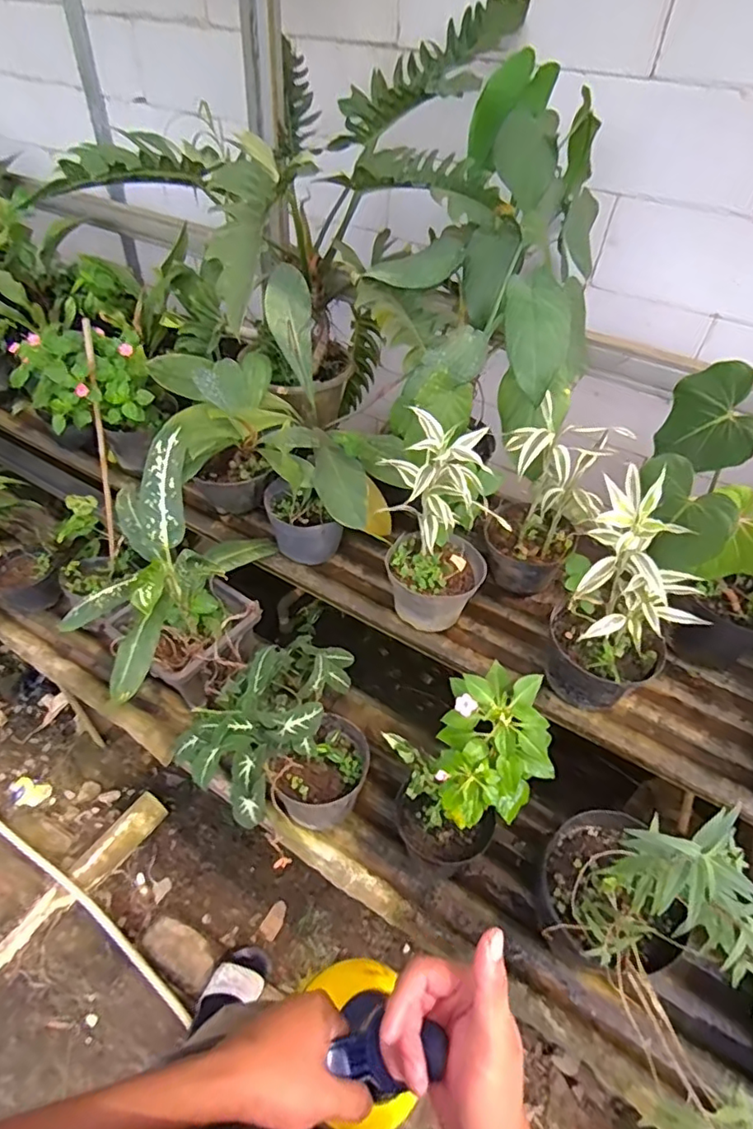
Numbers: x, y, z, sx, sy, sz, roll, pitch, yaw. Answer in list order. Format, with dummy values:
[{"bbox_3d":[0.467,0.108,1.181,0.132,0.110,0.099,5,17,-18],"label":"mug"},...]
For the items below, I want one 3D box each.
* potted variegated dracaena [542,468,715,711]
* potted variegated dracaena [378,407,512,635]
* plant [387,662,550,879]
[{"bbox_3d":[0.386,0.065,0.893,0.189,0.356,0.167,28,50,22],"label":"potted variegated dracaena"},{"bbox_3d":[0.114,-0.063,1.002,0.182,0.359,0.168,-9,47,-12],"label":"potted variegated dracaena"},{"bbox_3d":[0.158,0.368,0.982,0.232,0.389,0.199,-11,48,-14],"label":"plant"}]

